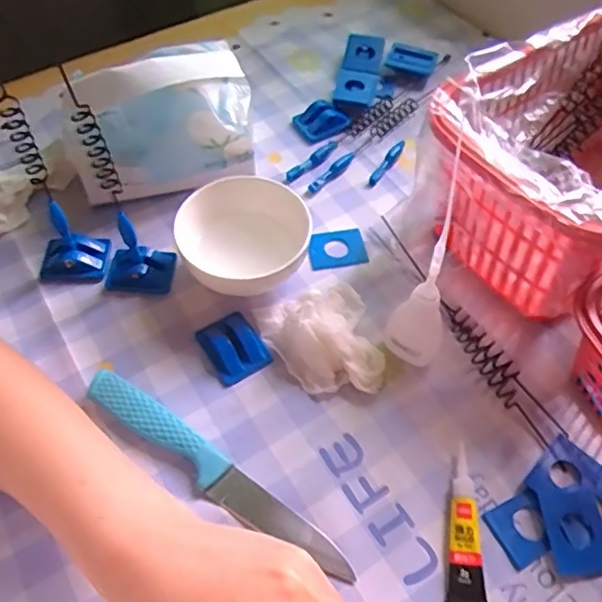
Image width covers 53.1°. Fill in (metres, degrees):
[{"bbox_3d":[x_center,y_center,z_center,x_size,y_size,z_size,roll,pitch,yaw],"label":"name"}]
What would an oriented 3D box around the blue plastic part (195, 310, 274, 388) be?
[{"bbox_3d":[-0.045,0.027,0.388,0.034,0.012,0.046,-30,60,-18],"label":"blue plastic part"}]

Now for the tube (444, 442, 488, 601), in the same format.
[{"bbox_3d":[0.091,0.120,0.326,0.020,0.012,0.085,8,56,7],"label":"tube"}]

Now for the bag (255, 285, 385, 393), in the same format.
[{"bbox_3d":[0.013,0.023,0.380,0.067,0.031,0.075,-14,56,-8],"label":"bag"}]

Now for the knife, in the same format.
[{"bbox_3d":[-0.050,0.096,0.341,0.184,0.013,0.022,30,61,20],"label":"knife"}]

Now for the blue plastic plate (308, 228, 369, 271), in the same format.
[{"bbox_3d":[0.026,-0.039,0.442,0.042,0.006,0.032,-10,62,-8],"label":"blue plastic plate"}]

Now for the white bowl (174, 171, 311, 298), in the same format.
[{"bbox_3d":[-0.038,-0.040,0.410,0.084,0.051,0.086,-1,56,1],"label":"white bowl"}]

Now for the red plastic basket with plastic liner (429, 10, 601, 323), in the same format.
[{"bbox_3d":[0.199,-0.093,0.408,0.230,0.116,0.155,-28,59,-17],"label":"red plastic basket with plastic liner"}]

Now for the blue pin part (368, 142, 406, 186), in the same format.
[{"bbox_3d":[0.071,-0.113,0.494,0.011,0.006,0.052,26,60,18],"label":"blue pin part"}]

